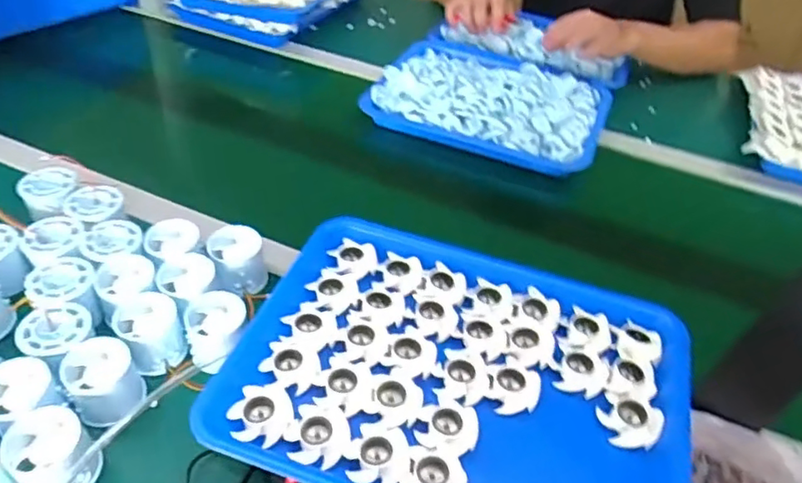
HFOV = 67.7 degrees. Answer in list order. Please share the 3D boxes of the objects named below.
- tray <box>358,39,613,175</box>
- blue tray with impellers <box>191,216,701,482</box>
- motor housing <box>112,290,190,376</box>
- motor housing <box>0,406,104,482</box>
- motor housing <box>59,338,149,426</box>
[{"bbox_3d":[0.135,-0.213,0.905,0.336,0.053,0.265,18,43,13],"label":"tray"},{"bbox_3d":[0.050,0.102,0.472,0.338,0.032,0.263,16,43,11],"label":"blue tray with impellers"},{"bbox_3d":[-0.224,0.080,0.536,0.052,0.042,0.062,-15,45,-21],"label":"motor housing"},{"bbox_3d":[-0.259,0.162,0.446,0.054,0.054,0.053,3,42,-3],"label":"motor housing"},{"bbox_3d":[-0.246,0.115,0.495,0.052,0.051,0.050,3,42,-3],"label":"motor housing"}]

